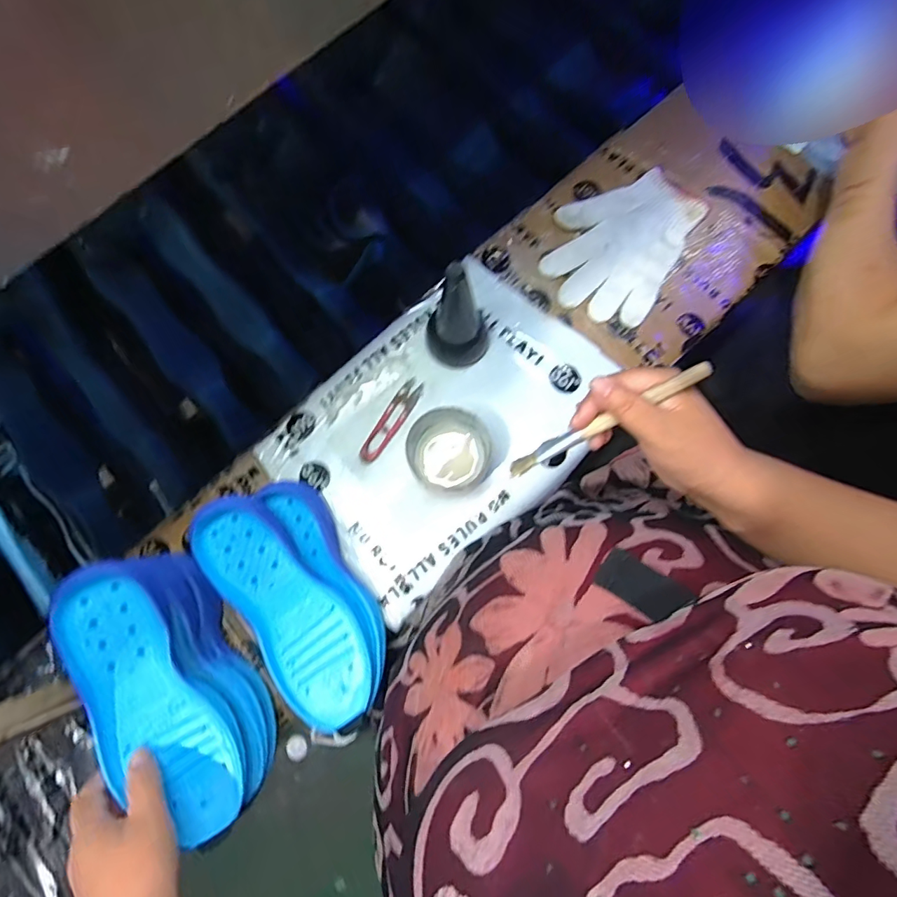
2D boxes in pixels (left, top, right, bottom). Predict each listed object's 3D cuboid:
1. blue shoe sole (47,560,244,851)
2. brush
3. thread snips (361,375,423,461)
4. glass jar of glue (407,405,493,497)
[{"bbox_3d":[-0.243,0.203,0.381,0.083,0.030,0.227,-31,90,-22],"label":"blue shoe sole"},{"bbox_3d":[0.112,-0.018,0.344,0.156,0.013,0.013,-30,78,24],"label":"brush"},{"bbox_3d":[-0.060,-0.031,0.506,0.023,0.005,0.102,30,81,7],"label":"thread snips"},{"bbox_3d":[0.002,0.004,0.477,0.079,0.054,0.079,0,79,1],"label":"glass jar of glue"}]

